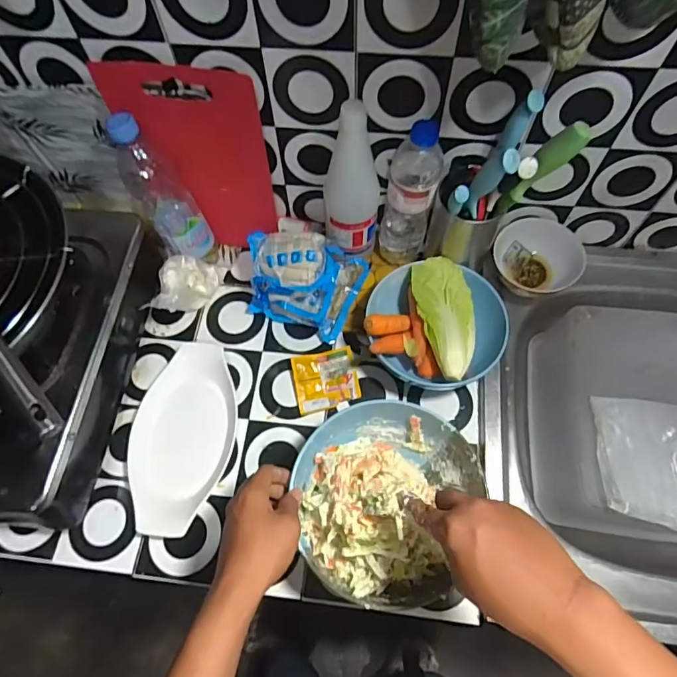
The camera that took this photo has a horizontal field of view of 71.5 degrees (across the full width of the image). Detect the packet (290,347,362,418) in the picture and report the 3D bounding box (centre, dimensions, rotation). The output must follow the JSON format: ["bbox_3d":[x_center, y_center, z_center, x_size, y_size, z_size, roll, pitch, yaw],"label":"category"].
[{"bbox_3d":[-0.017,0.055,0.640,0.084,0.012,0.079,-14,65,-5],"label":"packet"}]

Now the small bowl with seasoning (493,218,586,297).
[{"bbox_3d":[0.272,-0.112,0.657,0.110,0.057,0.113,-1,65,2],"label":"small bowl with seasoning"}]

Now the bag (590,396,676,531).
[{"bbox_3d":[0.354,0.139,0.534,0.112,0.034,0.136,8,66,6],"label":"bag"}]

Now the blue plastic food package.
[{"bbox_3d":[-0.052,-0.088,0.657,0.155,0.093,0.112,20,67,11],"label":"blue plastic food package"}]

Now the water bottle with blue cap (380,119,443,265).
[{"bbox_3d":[0.093,-0.184,0.620,0.061,0.217,0.070,6,65,5],"label":"water bottle with blue cap"}]

